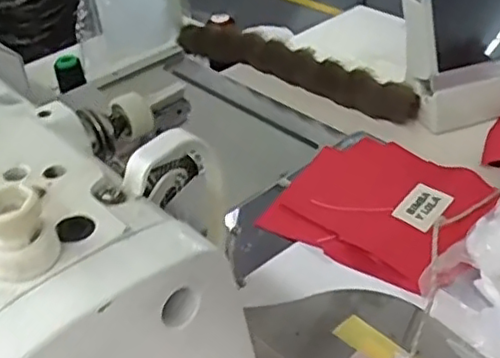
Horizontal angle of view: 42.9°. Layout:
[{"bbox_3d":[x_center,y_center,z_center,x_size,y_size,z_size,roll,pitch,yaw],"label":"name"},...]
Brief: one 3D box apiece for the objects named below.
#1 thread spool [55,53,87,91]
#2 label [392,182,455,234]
[{"bbox_3d":[-0.254,-0.150,0.893,0.035,0.048,0.028,-17,39,-17],"label":"thread spool"},{"bbox_3d":[0.155,0.024,0.567,0.039,0.005,0.051,25,56,38],"label":"label"}]

